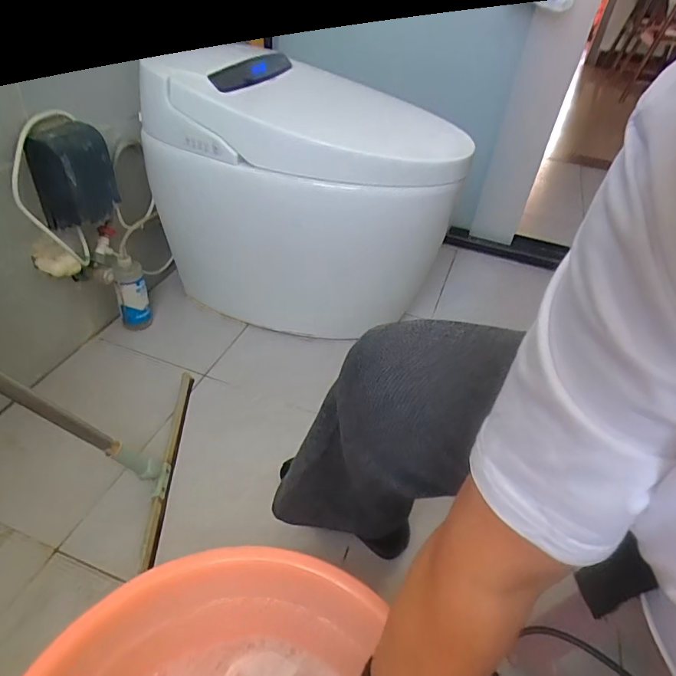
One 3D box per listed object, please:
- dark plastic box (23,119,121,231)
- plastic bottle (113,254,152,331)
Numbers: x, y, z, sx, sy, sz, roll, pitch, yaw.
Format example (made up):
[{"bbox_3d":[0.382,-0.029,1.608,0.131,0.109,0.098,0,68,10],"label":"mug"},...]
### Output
[{"bbox_3d":[-0.444,-0.273,0.819,0.058,0.155,0.118,26,42,22],"label":"dark plastic box"},{"bbox_3d":[-0.445,-0.096,1.040,0.064,0.161,0.052,-13,42,-23],"label":"plastic bottle"}]

